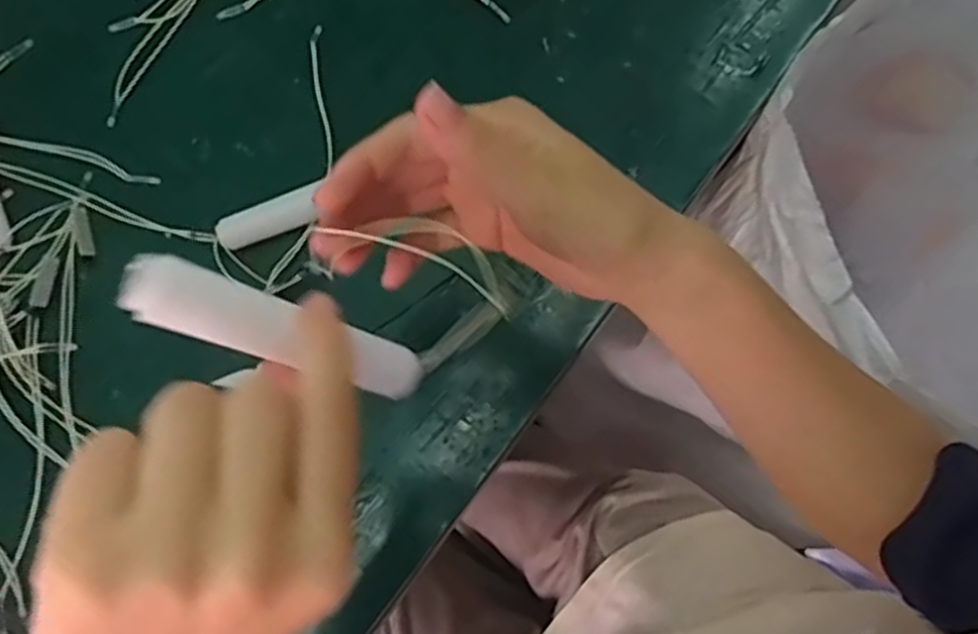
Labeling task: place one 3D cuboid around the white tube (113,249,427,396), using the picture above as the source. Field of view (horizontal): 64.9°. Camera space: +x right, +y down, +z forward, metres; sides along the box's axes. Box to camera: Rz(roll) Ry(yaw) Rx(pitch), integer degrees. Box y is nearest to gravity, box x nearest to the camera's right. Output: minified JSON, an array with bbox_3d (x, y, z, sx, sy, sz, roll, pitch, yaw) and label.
[{"bbox_3d":[-0.061,0.005,0.233,0.092,0.017,0.020,23,68,-31],"label":"white tube"}]

